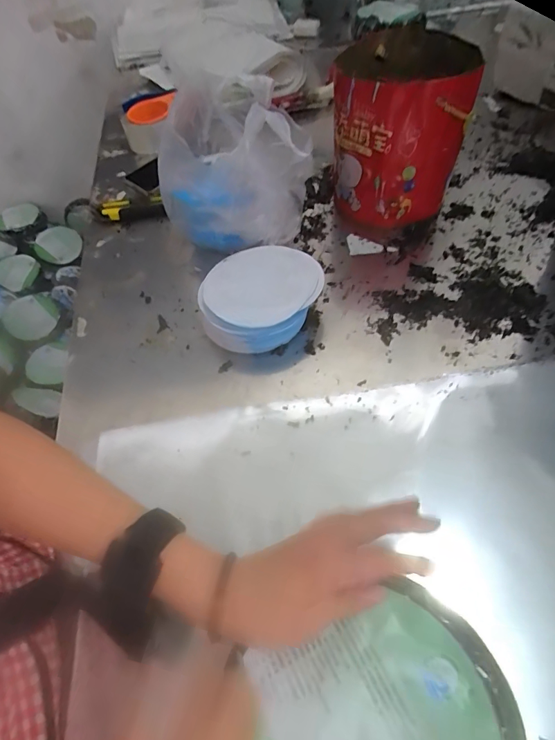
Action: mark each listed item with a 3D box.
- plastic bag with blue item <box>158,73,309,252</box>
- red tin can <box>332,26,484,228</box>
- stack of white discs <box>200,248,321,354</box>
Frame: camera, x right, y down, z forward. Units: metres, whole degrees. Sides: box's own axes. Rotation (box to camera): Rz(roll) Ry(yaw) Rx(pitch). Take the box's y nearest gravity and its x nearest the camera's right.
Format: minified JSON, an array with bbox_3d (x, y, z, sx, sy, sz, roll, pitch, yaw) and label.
[{"bbox_3d":[-0.062,-0.263,0.568,0.176,0.183,0.185,-13,53,-5],"label":"plastic bag with blue item"},{"bbox_3d":[0.157,-0.307,0.574,0.157,0.193,0.177,7,54,10],"label":"red tin can"},{"bbox_3d":[-0.020,-0.088,0.515,0.133,0.055,0.142,20,57,19],"label":"stack of white discs"}]

